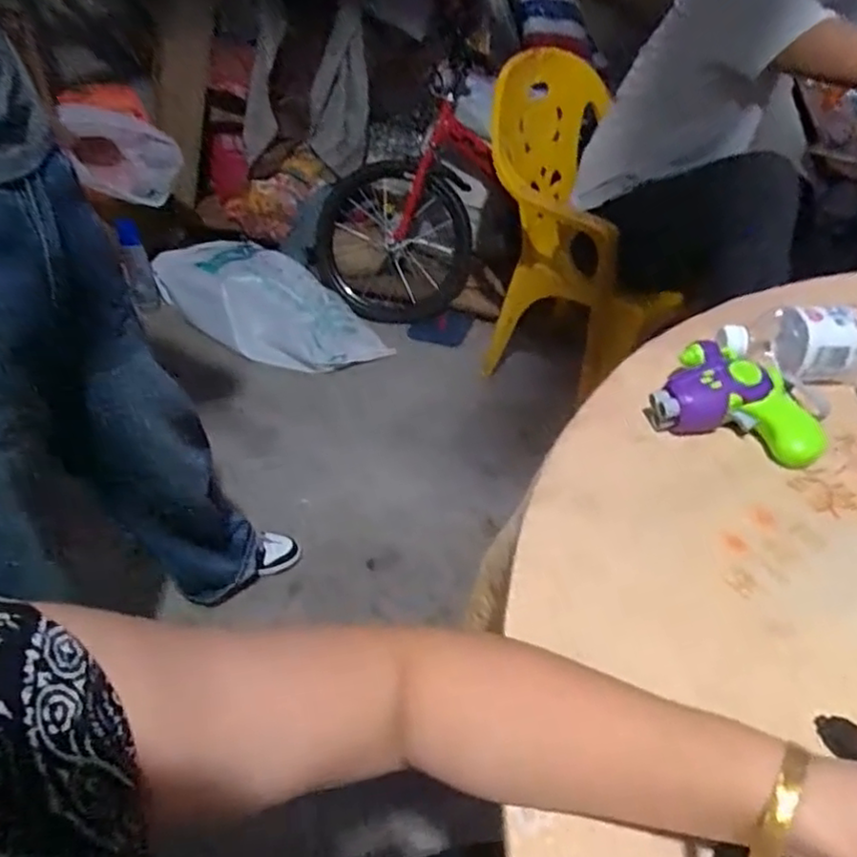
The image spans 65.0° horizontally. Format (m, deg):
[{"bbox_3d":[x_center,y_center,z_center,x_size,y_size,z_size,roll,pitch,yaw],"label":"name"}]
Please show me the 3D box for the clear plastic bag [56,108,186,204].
[{"bbox_3d":[-0.687,-0.615,1.532,0.226,0.203,0.091,-15,43,-17],"label":"clear plastic bag"}]

